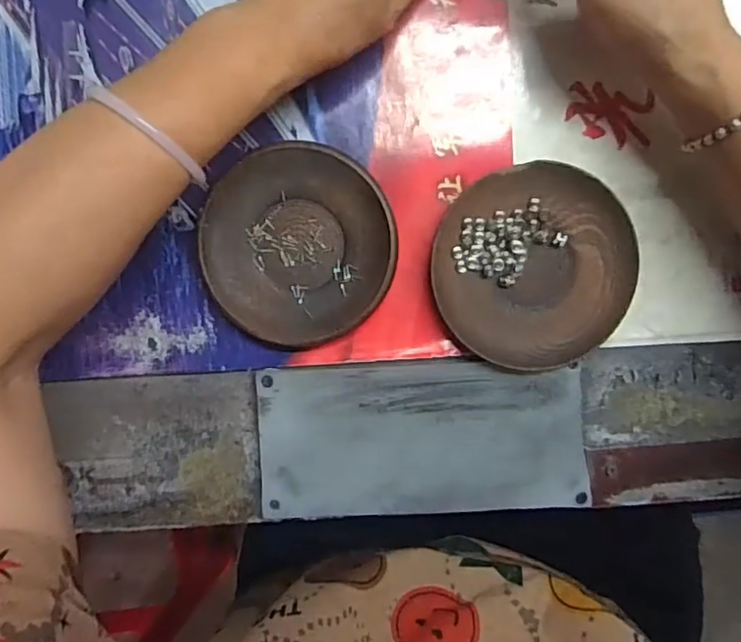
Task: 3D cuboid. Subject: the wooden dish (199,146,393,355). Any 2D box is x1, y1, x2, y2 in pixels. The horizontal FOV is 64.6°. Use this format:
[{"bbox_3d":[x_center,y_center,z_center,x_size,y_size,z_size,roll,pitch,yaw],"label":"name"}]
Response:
[{"bbox_3d":[-0.042,-0.043,0.346,0.108,0.014,0.114,0,98,2],"label":"wooden dish"}]

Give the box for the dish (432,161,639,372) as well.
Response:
[{"bbox_3d":[0.095,-0.031,0.343,0.111,0.015,0.114,0,98,2],"label":"dish"}]

